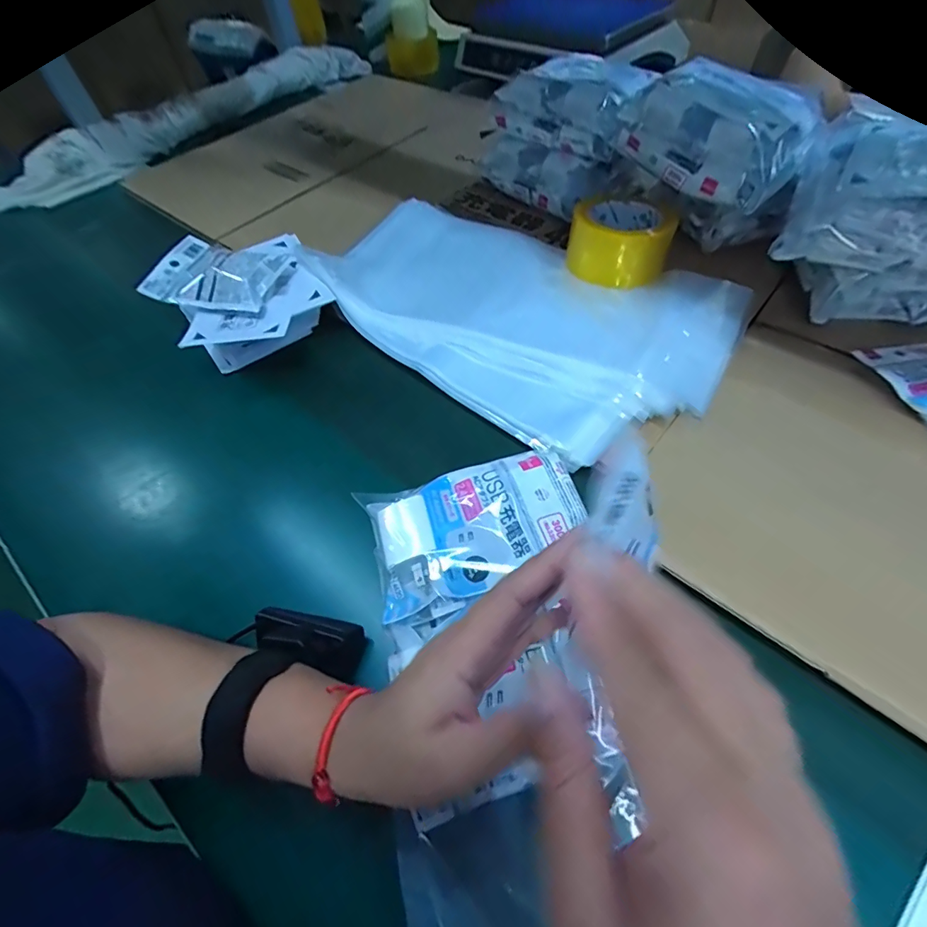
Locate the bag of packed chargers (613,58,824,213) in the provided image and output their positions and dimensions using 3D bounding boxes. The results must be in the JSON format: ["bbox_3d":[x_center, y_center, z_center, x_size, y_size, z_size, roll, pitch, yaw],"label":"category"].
[{"bbox_3d":[0.261,-0.343,0.475,0.116,0.082,0.168,-35,60,-19],"label":"bag of packed chargers"}]

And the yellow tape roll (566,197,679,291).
[{"bbox_3d":[0.172,-0.251,0.511,0.101,0.057,0.101,-2,55,3],"label":"yellow tape roll"}]

